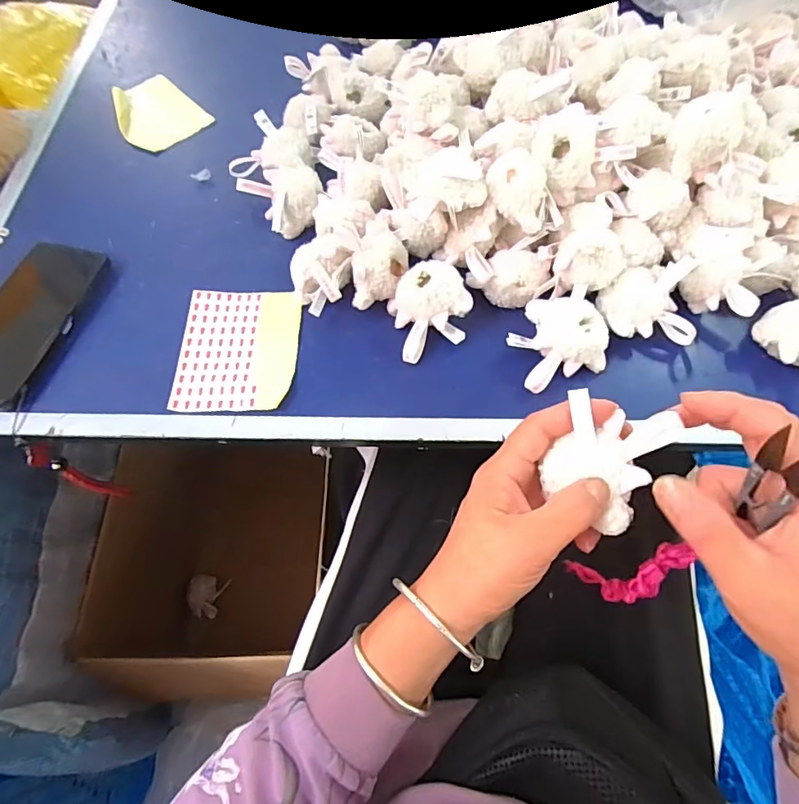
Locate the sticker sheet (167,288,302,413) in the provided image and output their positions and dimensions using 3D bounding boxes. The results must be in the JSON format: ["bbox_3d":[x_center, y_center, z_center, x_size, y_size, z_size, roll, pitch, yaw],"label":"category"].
[{"bbox_3d":[-0.139,-0.048,0.420,0.100,0.006,0.118,0,65,1],"label":"sticker sheet"}]

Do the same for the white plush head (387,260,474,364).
[{"bbox_3d":[0.025,-0.081,0.408,0.065,0.039,0.068,0,65,1],"label":"white plush head"}]

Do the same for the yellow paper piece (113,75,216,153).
[{"bbox_3d":[-0.287,-0.338,0.562,0.089,0.006,0.119,-41,71,-17],"label":"yellow paper piece"}]

